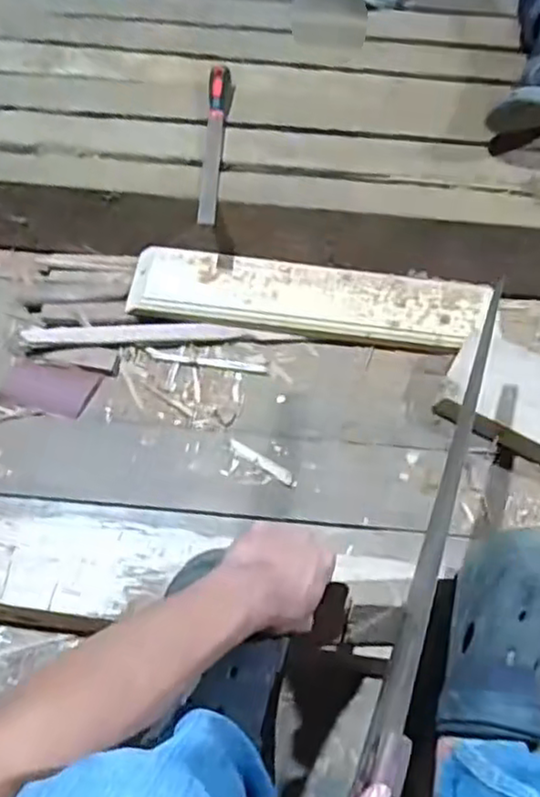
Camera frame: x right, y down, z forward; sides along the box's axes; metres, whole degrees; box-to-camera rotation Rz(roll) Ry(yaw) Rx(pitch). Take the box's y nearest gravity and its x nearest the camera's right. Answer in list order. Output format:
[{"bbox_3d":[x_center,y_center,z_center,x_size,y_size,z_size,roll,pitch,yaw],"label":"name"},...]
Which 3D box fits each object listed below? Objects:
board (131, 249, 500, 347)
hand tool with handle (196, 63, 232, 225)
[{"bbox_3d":[0.050,-0.133,0.882,0.458,0.034,0.099,7,59,1],"label":"board"},{"bbox_3d":[-0.076,-0.342,0.892,0.029,0.036,0.275,4,59,-1],"label":"hand tool with handle"}]

